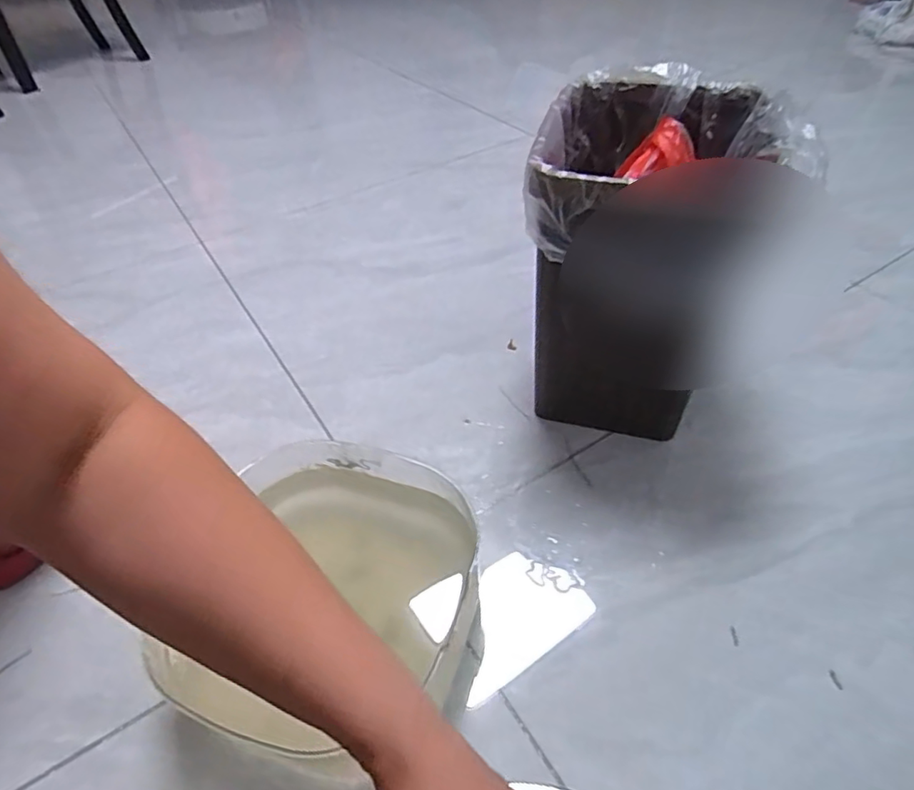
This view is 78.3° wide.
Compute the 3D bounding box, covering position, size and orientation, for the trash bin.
[{"bbox_3d":[0.210,-0.138,0.633,0.231,0.329,0.263,10,47,13],"label":"trash bin"}]

